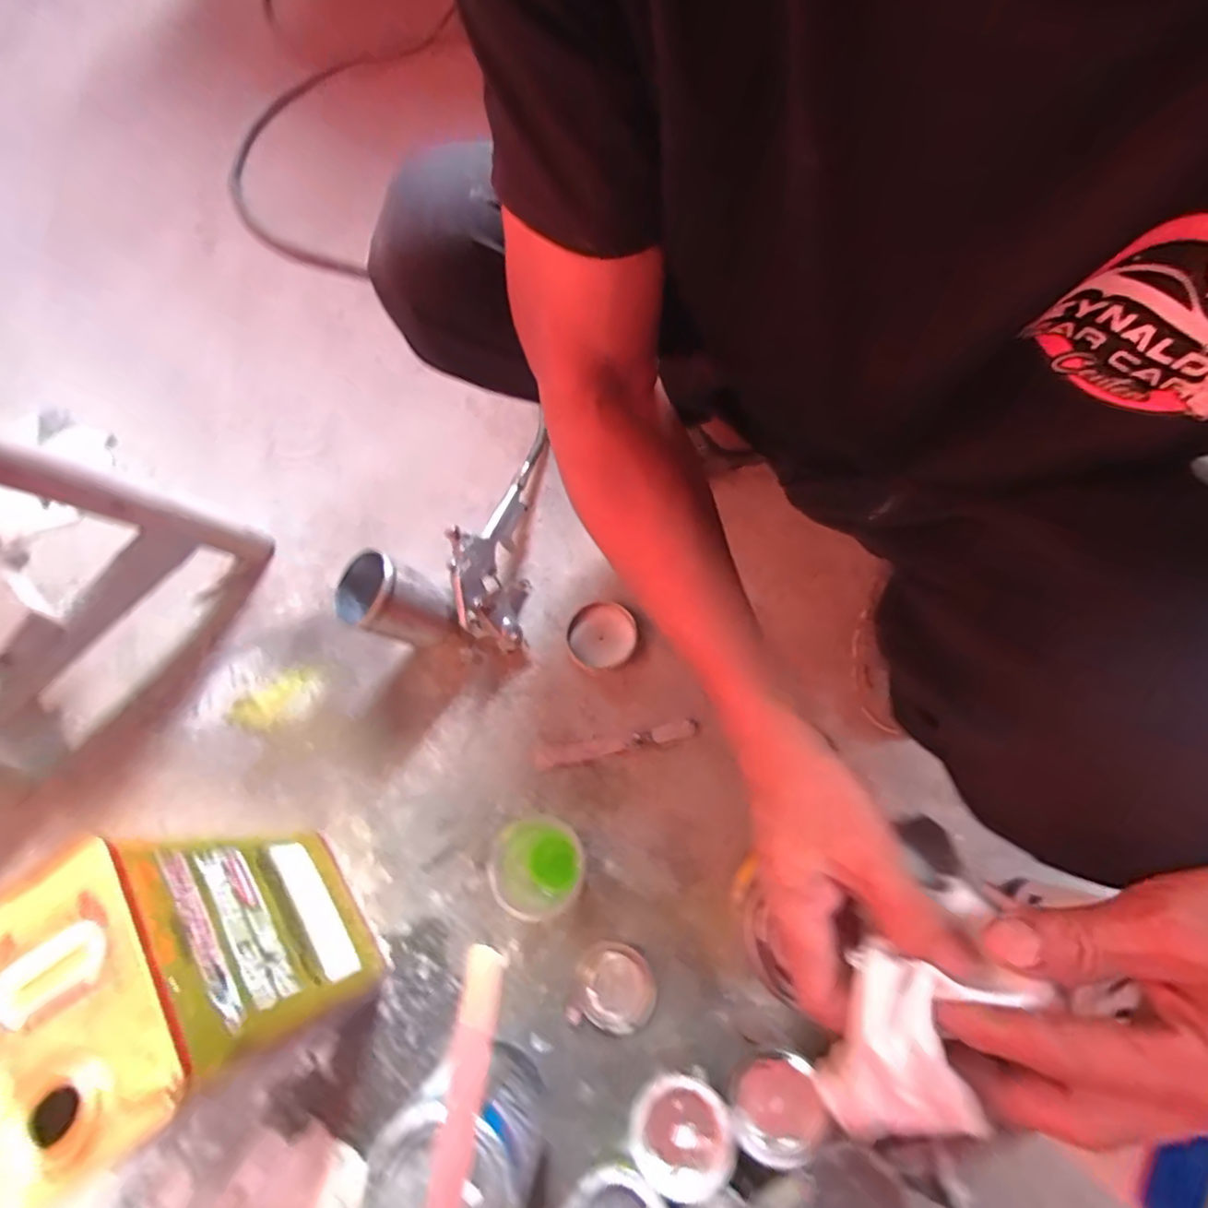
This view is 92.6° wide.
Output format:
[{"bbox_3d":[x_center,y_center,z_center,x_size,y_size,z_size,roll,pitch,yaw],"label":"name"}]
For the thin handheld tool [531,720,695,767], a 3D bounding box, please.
[{"bbox_3d":[0.010,0.144,0.590,0.166,0.005,0.018,-12,70,3],"label":"thin handheld tool"}]

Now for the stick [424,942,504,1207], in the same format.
[{"bbox_3d":[-0.103,0.378,0.385,0.027,0.014,0.261,5,71,7],"label":"stick"}]

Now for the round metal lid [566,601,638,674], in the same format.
[{"bbox_3d":[-0.002,0.036,0.620,0.070,0.016,0.073,-2,70,5],"label":"round metal lid"}]

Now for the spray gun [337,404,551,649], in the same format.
[{"bbox_3d":[-0.164,-0.083,0.620,0.161,0.142,0.270,4,72,9],"label":"spray gun"}]

